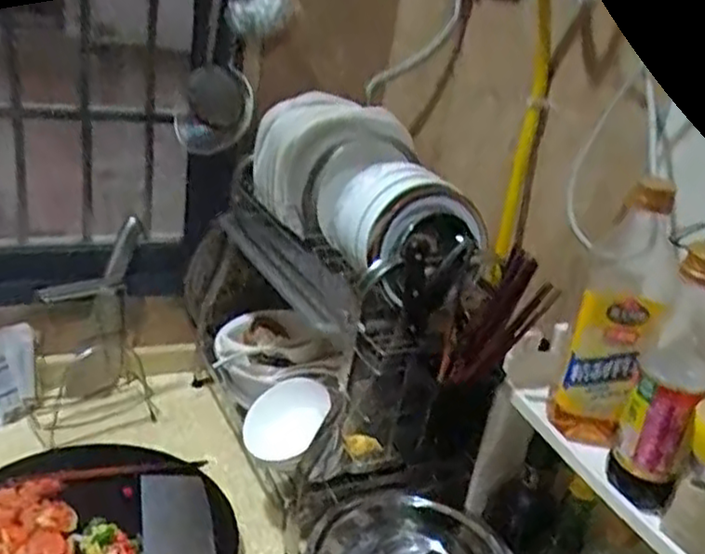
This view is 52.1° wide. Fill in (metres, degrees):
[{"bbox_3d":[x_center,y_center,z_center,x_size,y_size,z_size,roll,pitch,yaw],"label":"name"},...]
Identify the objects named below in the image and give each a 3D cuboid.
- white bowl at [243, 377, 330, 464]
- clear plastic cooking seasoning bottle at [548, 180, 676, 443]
[{"bbox_3d":[-0.084,0.183,0.925,0.115,0.086,0.054,-23,-5,-10],"label":"white bowl"},{"bbox_3d":[0.241,0.037,0.650,0.066,0.259,0.083,20,27,24],"label":"clear plastic cooking seasoning bottle"}]

